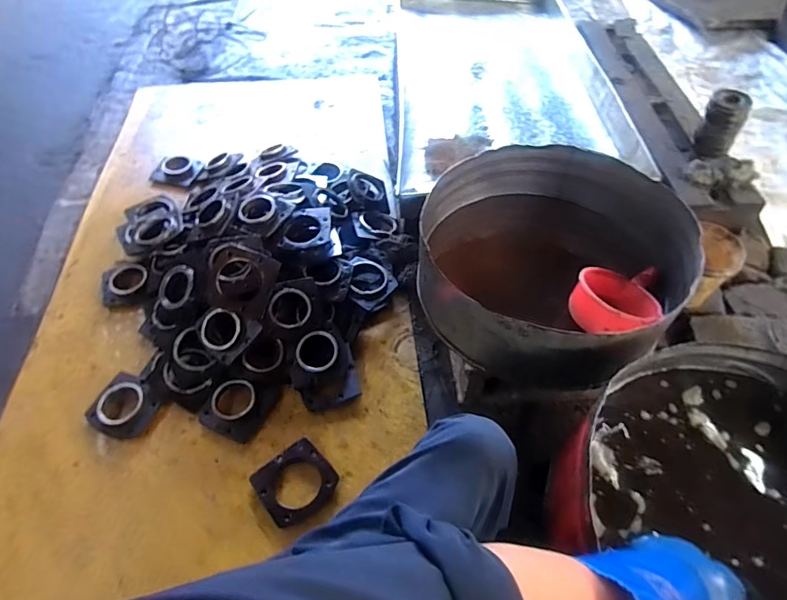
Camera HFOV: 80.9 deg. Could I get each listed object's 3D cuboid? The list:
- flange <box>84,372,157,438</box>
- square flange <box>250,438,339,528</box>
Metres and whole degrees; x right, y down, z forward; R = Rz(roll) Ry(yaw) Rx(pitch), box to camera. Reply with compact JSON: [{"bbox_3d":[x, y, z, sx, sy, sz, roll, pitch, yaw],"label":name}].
[{"bbox_3d":[-0.662,0.259,1.135,0.155,0.021,0.142,20,59,14],"label":"flange"},{"bbox_3d":[-0.216,0.406,1.026,0.159,0.014,0.152,-34,62,-20],"label":"square flange"}]

